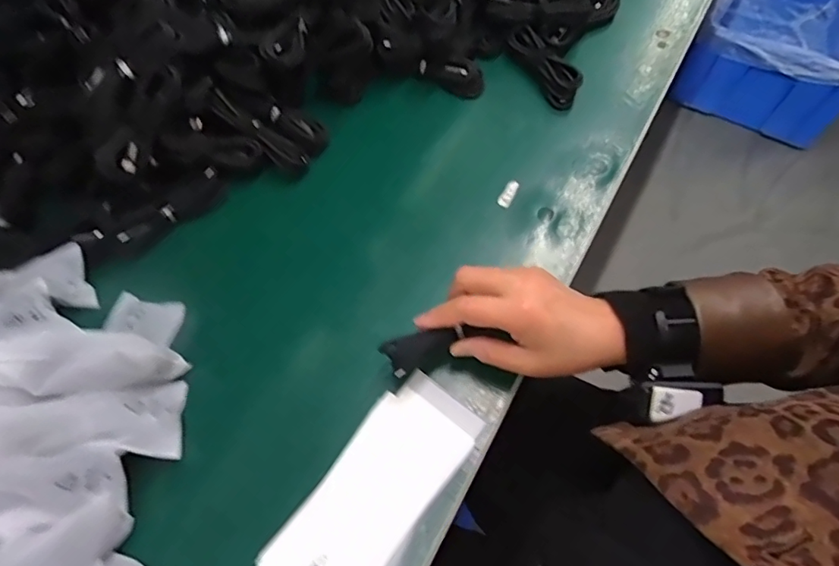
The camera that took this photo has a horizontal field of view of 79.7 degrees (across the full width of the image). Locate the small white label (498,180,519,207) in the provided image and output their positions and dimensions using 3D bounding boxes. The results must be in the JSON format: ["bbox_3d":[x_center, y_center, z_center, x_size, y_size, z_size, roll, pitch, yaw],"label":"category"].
[{"bbox_3d":[0.086,-0.086,0.480,0.013,0.005,0.029,26,71,11],"label":"small white label"}]

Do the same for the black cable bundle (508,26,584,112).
[{"bbox_3d":[0.129,-0.225,0.518,0.027,0.033,0.098,-29,71,-10],"label":"black cable bundle"}]

